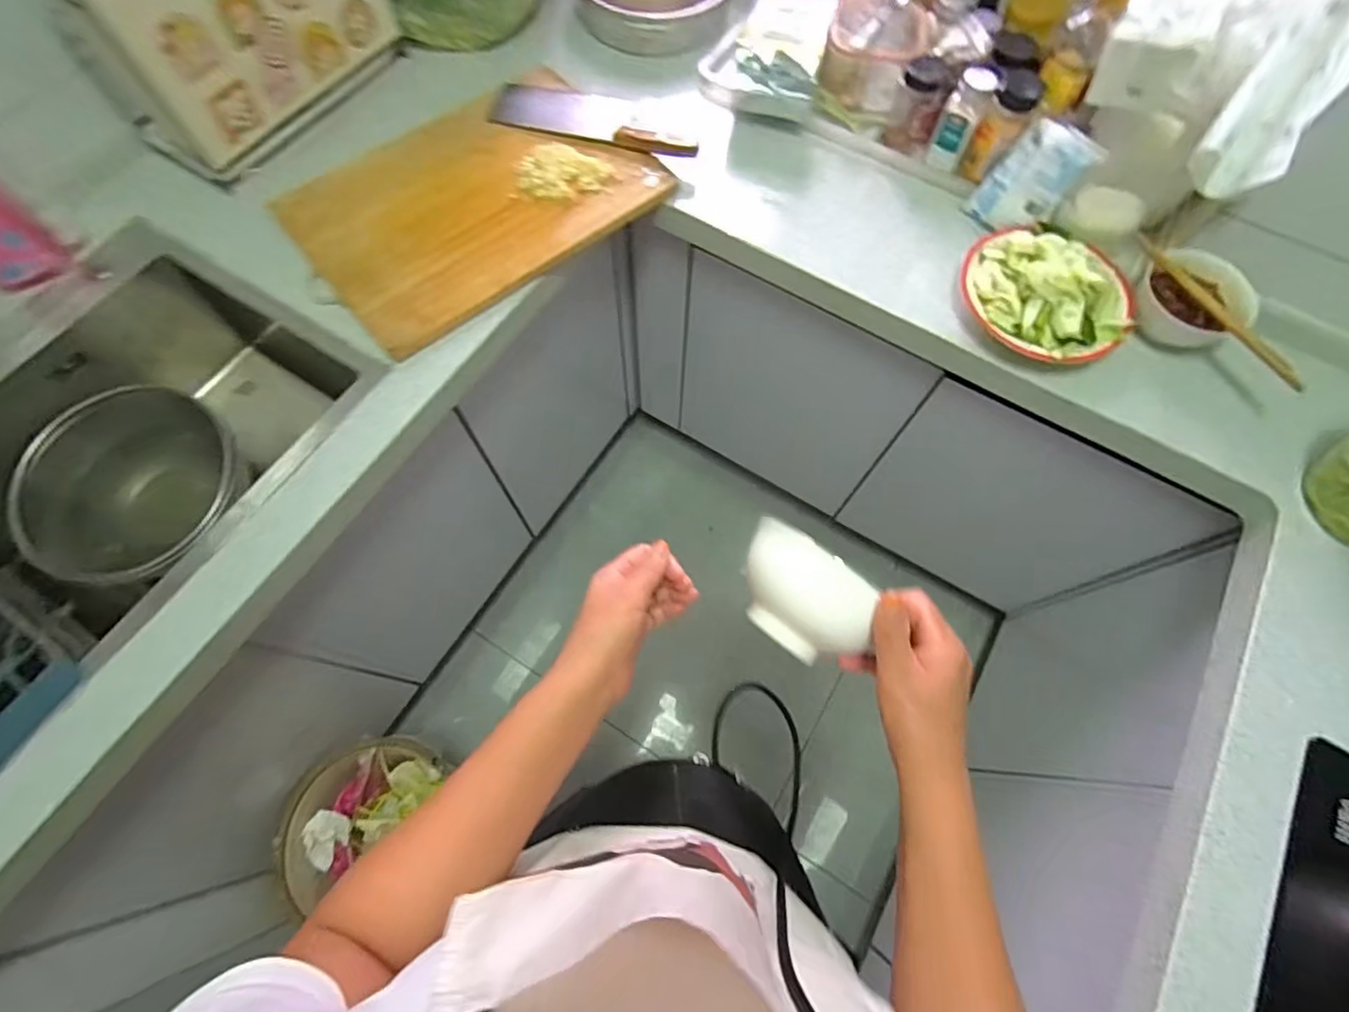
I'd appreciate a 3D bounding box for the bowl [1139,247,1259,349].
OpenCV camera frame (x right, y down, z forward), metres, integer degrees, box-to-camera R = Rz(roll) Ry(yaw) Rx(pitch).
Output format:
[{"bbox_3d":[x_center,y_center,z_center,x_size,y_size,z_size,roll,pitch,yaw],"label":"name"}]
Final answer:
[{"bbox_3d":[0.650,-0.255,0.750,0.121,0.059,0.125,-39,75,-15],"label":"bowl"}]

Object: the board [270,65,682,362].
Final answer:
[{"bbox_3d":[-0.269,-0.423,0.812,0.450,0.032,0.305,-40,75,-16],"label":"board"}]

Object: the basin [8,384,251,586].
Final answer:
[{"bbox_3d":[-0.717,-0.043,0.806,0.250,0.104,0.254,1,69,-2],"label":"basin"}]

